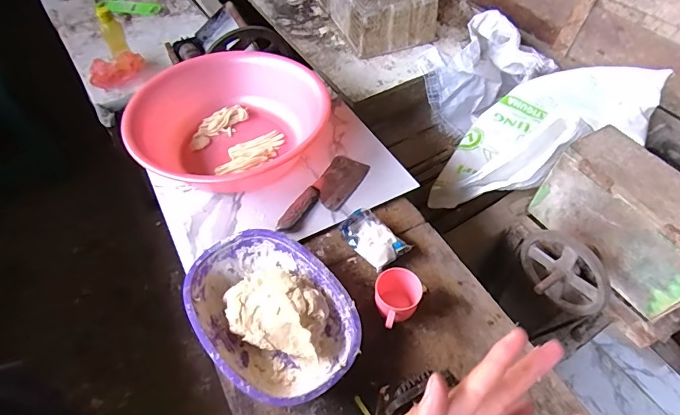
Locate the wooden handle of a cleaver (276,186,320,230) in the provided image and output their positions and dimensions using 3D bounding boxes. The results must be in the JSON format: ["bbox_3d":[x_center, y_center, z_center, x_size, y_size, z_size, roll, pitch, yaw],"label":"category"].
[{"bbox_3d":[-0.079,0.004,0.848,0.036,0.015,0.122,25,56,14],"label":"wooden handle of a cleaver"}]

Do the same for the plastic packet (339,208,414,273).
[{"bbox_3d":[0.061,0.054,0.809,0.079,0.031,0.125,-32,61,-24],"label":"plastic packet"}]

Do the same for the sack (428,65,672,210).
[{"bbox_3d":[0.599,-0.253,1.271,0.766,0.258,0.361,-26,59,-21],"label":"sack"}]

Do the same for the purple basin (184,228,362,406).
[{"bbox_3d":[-0.110,0.172,0.691,0.217,0.072,0.298,-32,61,-24],"label":"purple basin"}]

